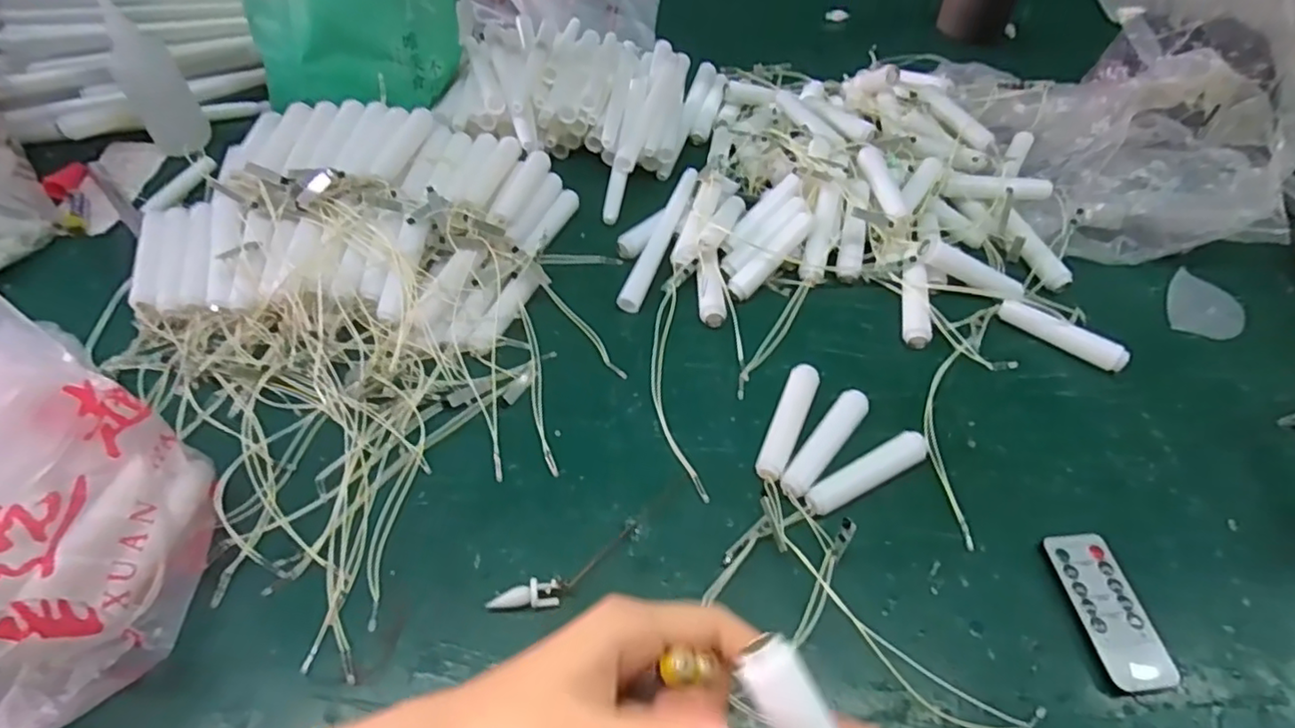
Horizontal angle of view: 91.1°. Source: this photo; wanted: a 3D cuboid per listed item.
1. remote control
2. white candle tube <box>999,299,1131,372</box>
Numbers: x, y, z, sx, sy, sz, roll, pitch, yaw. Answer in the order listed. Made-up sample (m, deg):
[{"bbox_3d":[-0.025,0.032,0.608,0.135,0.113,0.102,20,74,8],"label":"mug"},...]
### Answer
[{"bbox_3d":[0.257,0.136,0.356,0.039,0.006,0.083,-4,53,-6],"label":"remote control"},{"bbox_3d":[0.313,-0.022,0.480,0.089,0.022,0.015,32,58,20],"label":"white candle tube"}]

